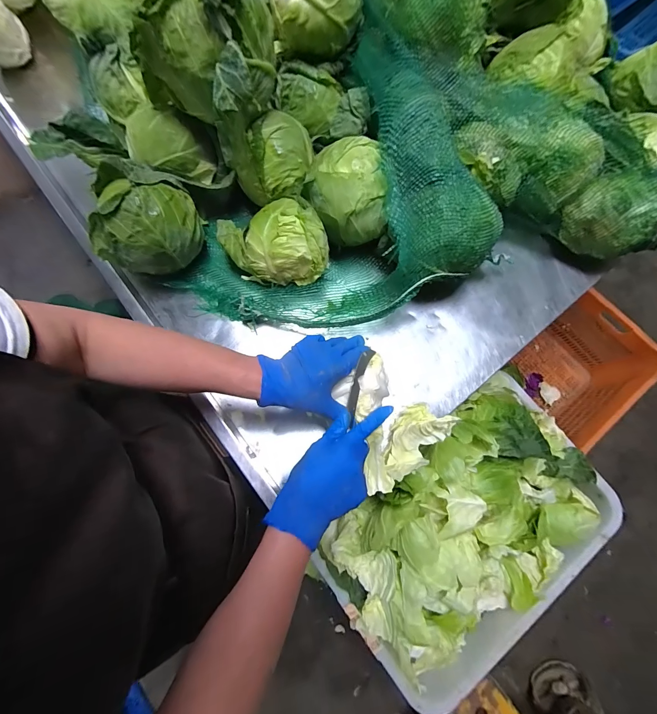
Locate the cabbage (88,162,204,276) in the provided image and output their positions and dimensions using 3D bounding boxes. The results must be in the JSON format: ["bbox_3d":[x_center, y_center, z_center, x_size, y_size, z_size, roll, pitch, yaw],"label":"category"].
[{"bbox_3d":[-0.287,-0.204,0.509,0.142,0.120,0.112,-2,77,-1],"label":"cabbage"}]

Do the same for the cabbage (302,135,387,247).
[{"bbox_3d":[0.024,-0.260,0.526,0.114,0.118,0.122,0,76,-1],"label":"cabbage"}]

